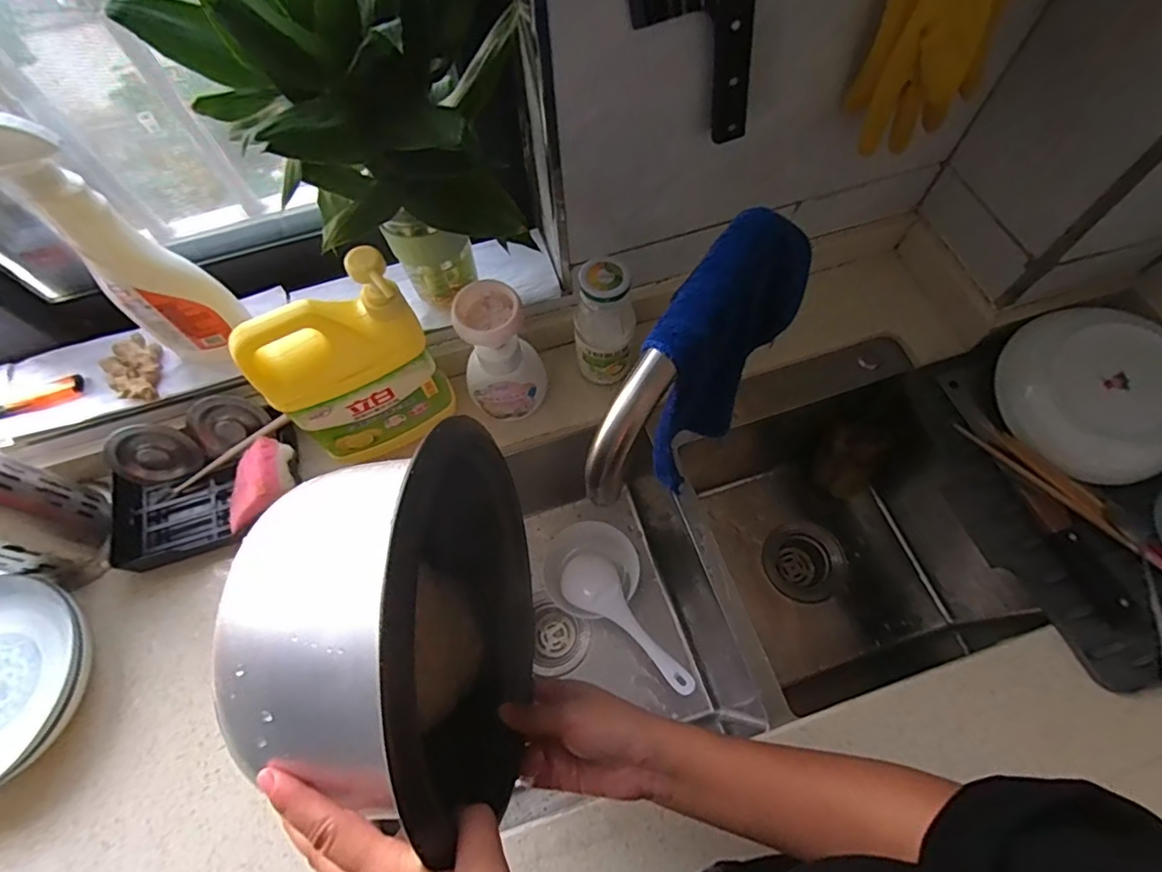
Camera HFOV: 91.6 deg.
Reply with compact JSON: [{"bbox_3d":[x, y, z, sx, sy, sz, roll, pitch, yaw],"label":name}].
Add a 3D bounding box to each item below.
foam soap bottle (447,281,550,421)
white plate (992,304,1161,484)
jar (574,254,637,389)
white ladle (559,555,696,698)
[{"bbox_3d":[-0.085,-0.083,0.578,0.072,0.153,0.063,-11,66,-2],"label":"foam soap bottle"},{"bbox_3d":[0.538,-0.049,0.587,0.171,0.020,0.182,-5,74,19],"label":"white plate"},{"bbox_3d":[0.025,-0.115,0.590,0.056,0.150,0.057,-1,67,2],"label":"jar"},{"bbox_3d":[0.053,0.225,0.697,0.069,0.025,0.216,-38,56,-13],"label":"white ladle"}]

